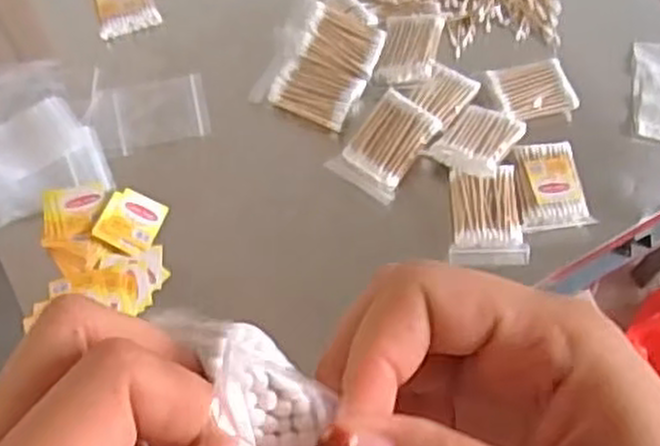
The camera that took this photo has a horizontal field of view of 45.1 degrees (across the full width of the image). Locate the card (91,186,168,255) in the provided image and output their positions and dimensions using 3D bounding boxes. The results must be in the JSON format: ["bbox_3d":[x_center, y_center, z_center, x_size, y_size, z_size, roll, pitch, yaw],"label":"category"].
[{"bbox_3d":[-0.164,-0.002,0.657,0.046,0.004,0.052,27,65,-8],"label":"card"}]

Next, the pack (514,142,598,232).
[{"bbox_3d":[0.189,-0.034,0.688,0.062,0.017,0.080,-6,61,-6],"label":"pack"}]

